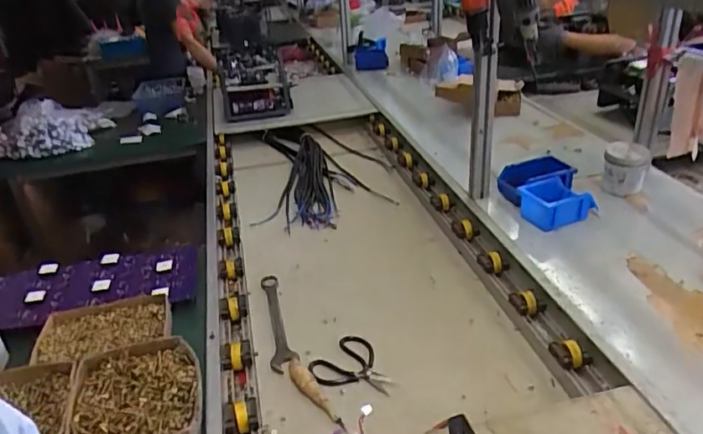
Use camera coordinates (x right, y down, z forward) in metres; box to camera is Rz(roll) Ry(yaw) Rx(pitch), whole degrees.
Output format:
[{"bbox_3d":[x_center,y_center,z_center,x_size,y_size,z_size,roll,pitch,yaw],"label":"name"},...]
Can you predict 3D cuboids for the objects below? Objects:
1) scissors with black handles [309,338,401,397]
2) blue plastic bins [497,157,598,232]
[{"bbox_3d":[0.010,0.268,1.017,0.156,0.015,0.132,5,29,17],"label":"scissors with black handles"},{"bbox_3d":[0.472,-0.057,1.347,0.176,0.089,0.223,-9,28,-9],"label":"blue plastic bins"}]

